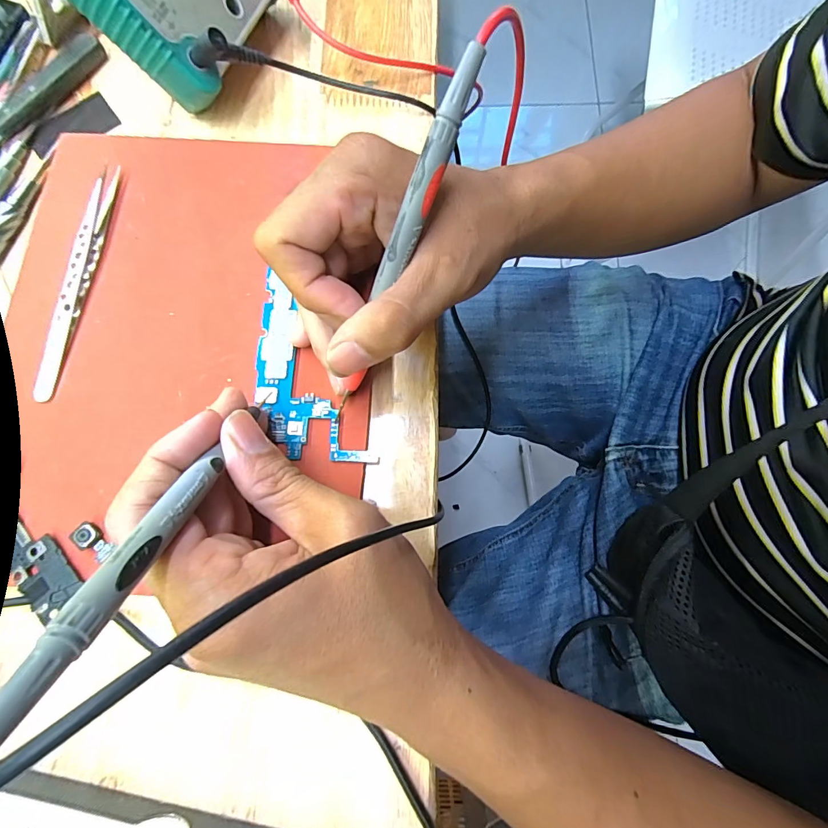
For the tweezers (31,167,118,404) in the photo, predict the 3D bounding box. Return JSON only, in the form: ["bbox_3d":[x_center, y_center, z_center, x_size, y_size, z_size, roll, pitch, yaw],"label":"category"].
[{"bbox_3d":[-0.177,-0.072,0.219,0.008,0.011,0.130,8,76,1],"label":"tweezers"}]

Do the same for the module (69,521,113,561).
[{"bbox_3d":[-0.147,0.057,0.191,0.018,0.004,0.010,32,78,7],"label":"module"}]

